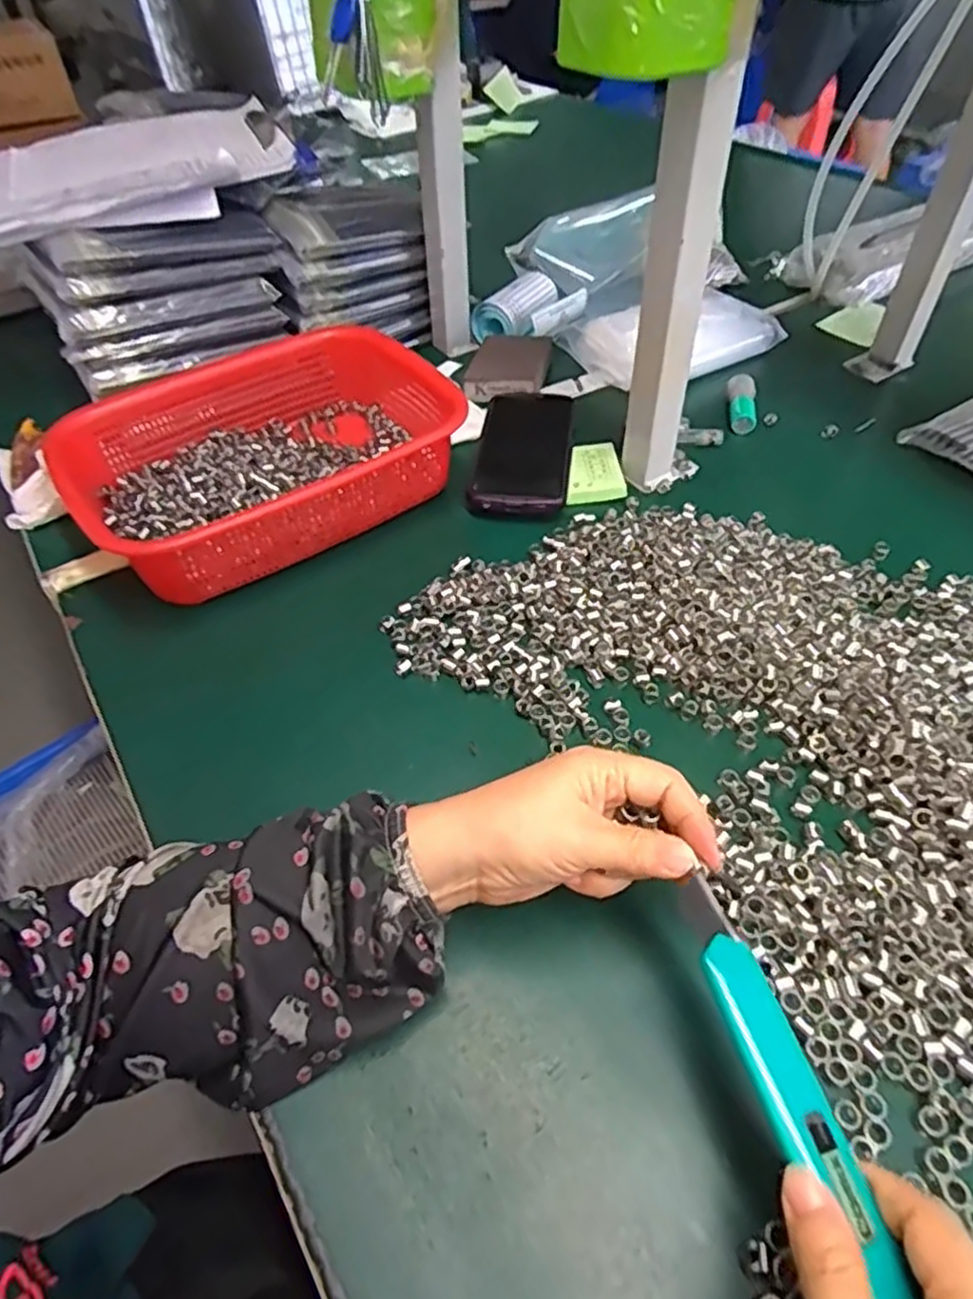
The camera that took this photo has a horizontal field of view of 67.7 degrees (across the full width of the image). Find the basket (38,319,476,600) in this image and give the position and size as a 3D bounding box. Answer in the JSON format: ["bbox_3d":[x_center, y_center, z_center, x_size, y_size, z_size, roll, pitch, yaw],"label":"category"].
[{"bbox_3d":[-0.156,-0.155,0.577,0.297,0.077,0.204,-29,53,-22],"label":"basket"}]

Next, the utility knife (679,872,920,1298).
[{"bbox_3d":[0.105,0.151,0.262,0.025,0.012,0.141,-14,51,-11],"label":"utility knife"}]

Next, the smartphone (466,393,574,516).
[{"bbox_3d":[0.035,-0.175,0.613,0.078,0.016,0.171,6,48,8],"label":"smartphone"}]

